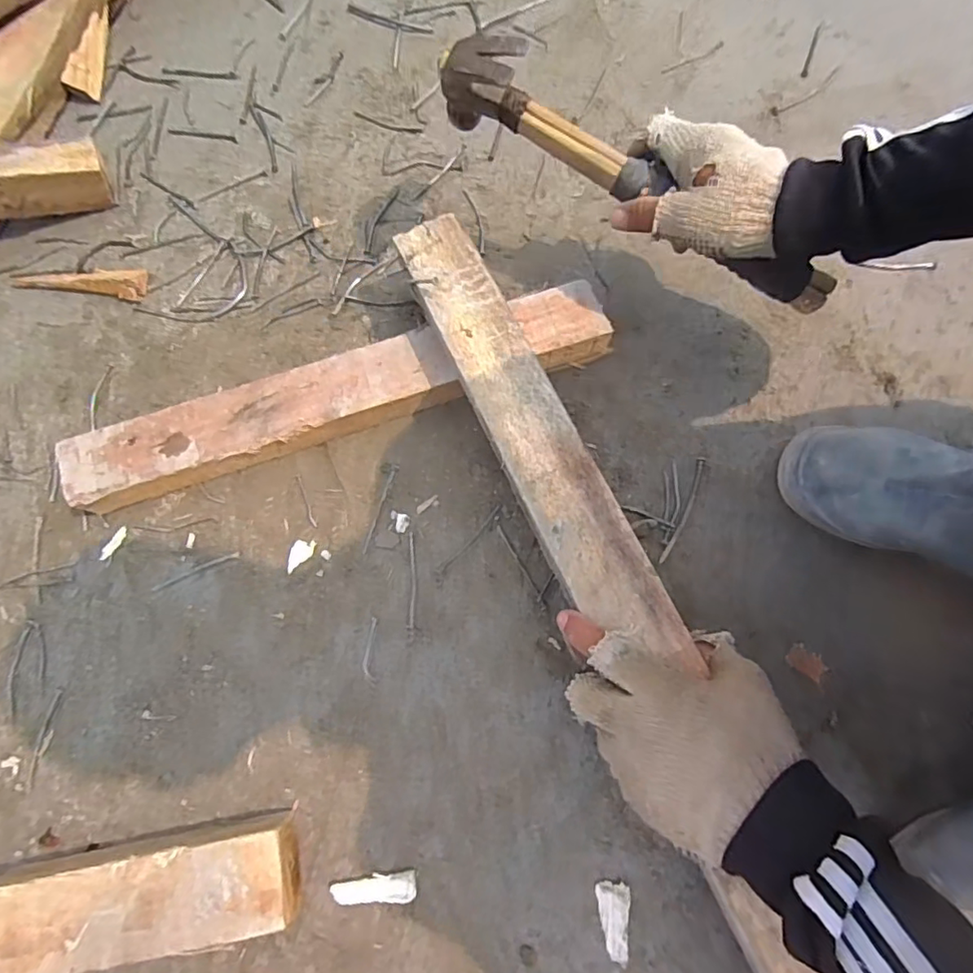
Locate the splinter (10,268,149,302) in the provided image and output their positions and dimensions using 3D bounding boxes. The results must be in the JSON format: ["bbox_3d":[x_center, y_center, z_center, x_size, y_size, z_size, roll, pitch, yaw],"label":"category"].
[{"bbox_3d":[-0.382,-0.194,0.540,0.129,0.011,0.030,6,76,2],"label":"splinter"}]

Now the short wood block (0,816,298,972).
[{"bbox_3d":[-0.234,0.278,0.399,0.205,0.052,0.065,-10,74,-2],"label":"short wood block"}]

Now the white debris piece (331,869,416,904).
[{"bbox_3d":[-0.081,0.290,0.419,0.059,0.005,0.019,-3,76,-1],"label":"white debris piece"}]

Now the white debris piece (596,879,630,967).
[{"bbox_3d":[0.092,0.311,0.414,0.022,0.009,0.049,-1,76,0],"label":"white debris piece"}]

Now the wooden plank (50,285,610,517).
[{"bbox_3d":[-0.119,-0.080,0.494,0.452,0.043,0.071,-19,77,-5],"label":"wooden plank"}]

